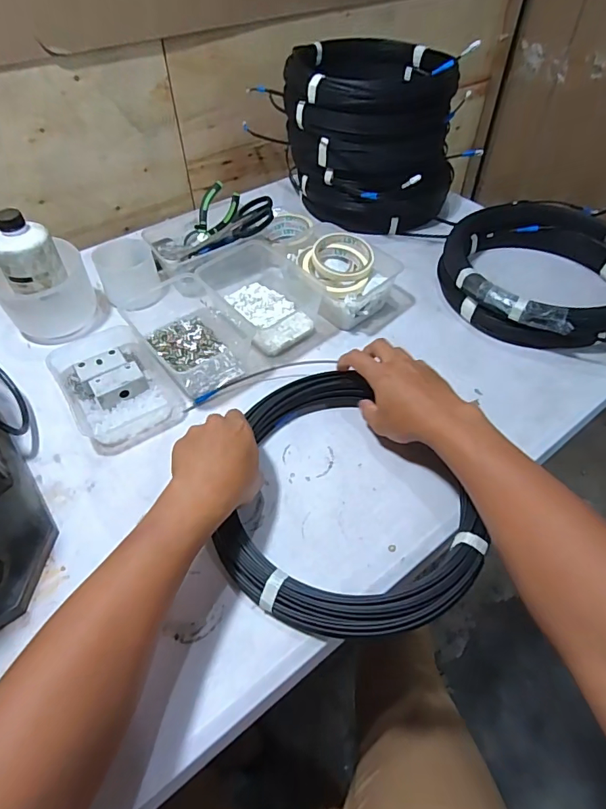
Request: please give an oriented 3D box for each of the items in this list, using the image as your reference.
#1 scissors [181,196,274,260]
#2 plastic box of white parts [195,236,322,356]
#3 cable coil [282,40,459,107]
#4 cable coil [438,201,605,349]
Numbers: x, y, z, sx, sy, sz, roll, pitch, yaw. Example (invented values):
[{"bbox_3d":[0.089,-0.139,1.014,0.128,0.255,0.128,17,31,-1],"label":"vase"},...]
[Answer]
[{"bbox_3d":[-0.116,-0.272,0.718,0.166,0.031,0.076,-20,45,23],"label":"scissors"},{"bbox_3d":[-0.069,-0.172,0.680,0.127,0.066,0.198,-33,57,-24],"label":"plastic box of white parts"},{"bbox_3d":[0.107,-0.544,0.753,0.272,0.056,0.226,-1,50,-1],"label":"cable coil"},{"bbox_3d":[0.356,-0.194,0.684,0.278,0.075,0.270,0,50,0],"label":"cable coil"}]

